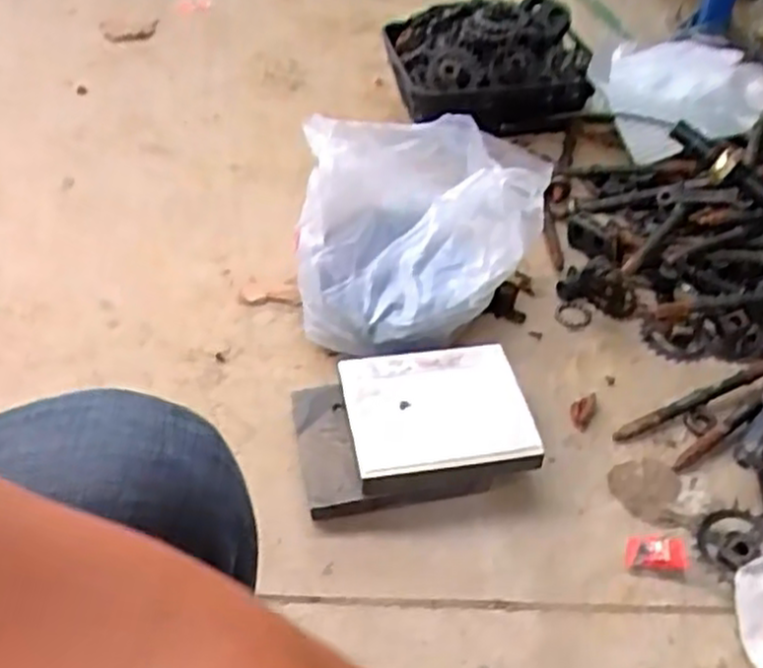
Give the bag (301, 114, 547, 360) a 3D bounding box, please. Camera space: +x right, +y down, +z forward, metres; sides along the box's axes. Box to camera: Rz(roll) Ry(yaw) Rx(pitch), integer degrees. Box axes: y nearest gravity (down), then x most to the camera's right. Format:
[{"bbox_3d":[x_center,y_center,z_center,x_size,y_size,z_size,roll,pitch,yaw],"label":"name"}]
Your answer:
[{"bbox_3d":[0.049,-0.114,0.945,0.298,0.175,0.276,3,46,1],"label":"bag"}]

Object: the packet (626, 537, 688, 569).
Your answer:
[{"bbox_3d":[0.263,0.209,0.746,0.057,0.010,0.036,3,46,2],"label":"packet"}]

